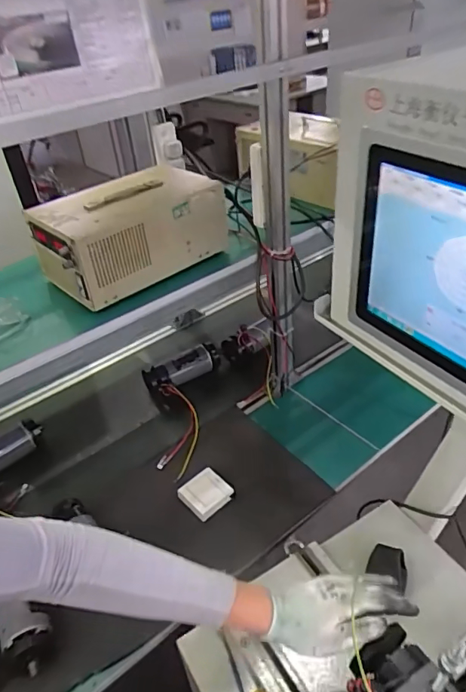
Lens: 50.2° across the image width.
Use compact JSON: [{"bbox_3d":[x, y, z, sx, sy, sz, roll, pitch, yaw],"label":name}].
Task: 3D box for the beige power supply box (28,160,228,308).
[{"bbox_3d":[-0.193,-0.227,0.977,0.349,0.154,0.189,-29,43,-26],"label":"beige power supply box"}]

